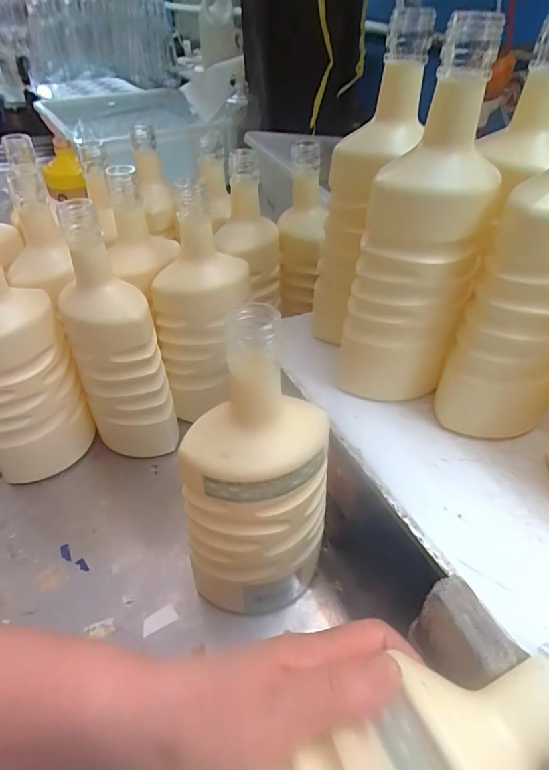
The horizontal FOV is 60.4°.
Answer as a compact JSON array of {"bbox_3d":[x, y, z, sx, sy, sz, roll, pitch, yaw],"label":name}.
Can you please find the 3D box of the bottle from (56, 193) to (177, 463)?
[{"bbox_3d":[-0.150,-0.032,0.437,0.075,0.246,0.078,-19,45,-20],"label":"bottle"}]

